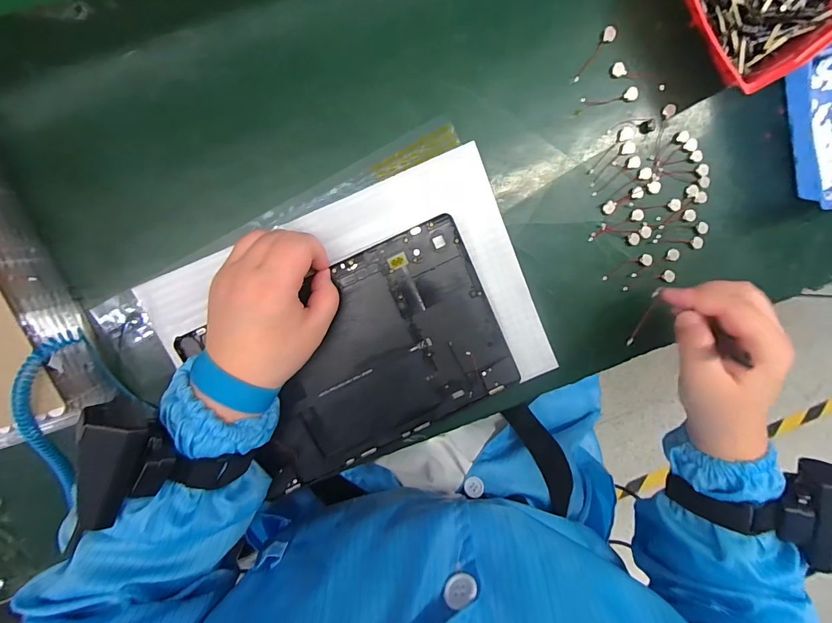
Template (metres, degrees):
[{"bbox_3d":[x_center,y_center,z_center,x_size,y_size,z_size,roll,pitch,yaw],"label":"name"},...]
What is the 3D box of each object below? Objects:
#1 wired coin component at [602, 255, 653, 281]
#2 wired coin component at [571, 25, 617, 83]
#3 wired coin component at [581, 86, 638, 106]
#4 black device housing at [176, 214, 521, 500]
[{"bbox_3d":[0.181,-0.038,0.328,0.045,0.004,0.010,-19,98,-2],"label":"wired coin component"},{"bbox_3d":[0.137,-0.199,0.297,0.011,0.006,0.049,38,93,-8],"label":"wired coin component"},{"bbox_3d":[0.155,-0.169,0.304,0.047,0.004,0.011,-15,98,-2],"label":"wired coin component"},{"bbox_3d":[-0.043,0.040,0.316,0.223,0.008,0.154,-26,98,0],"label":"black device housing"}]

